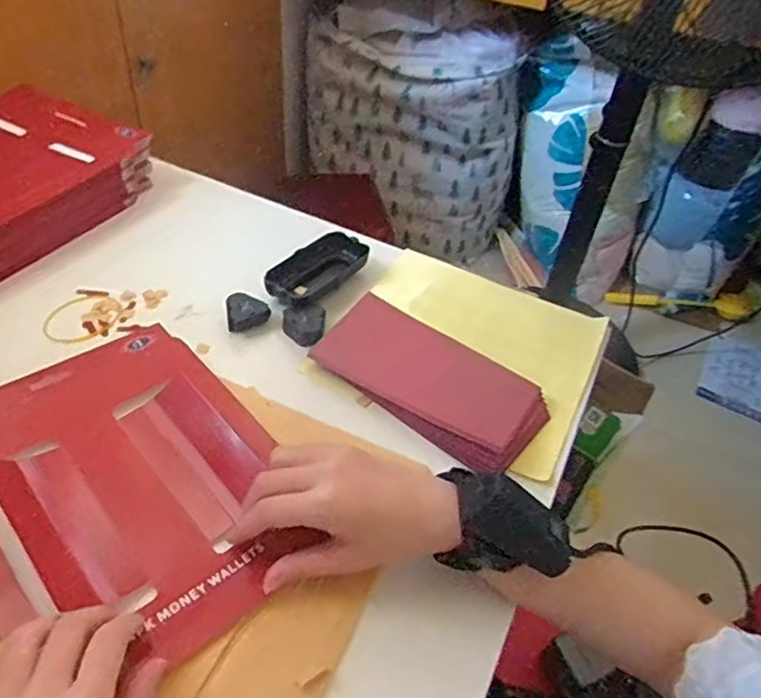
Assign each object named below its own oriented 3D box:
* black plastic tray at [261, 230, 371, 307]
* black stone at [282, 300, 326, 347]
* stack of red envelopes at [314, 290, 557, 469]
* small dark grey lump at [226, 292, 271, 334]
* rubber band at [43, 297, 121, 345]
[{"bbox_3d":[-0.060,-0.079,0.598,0.051,0.019,0.110,31,49,23],"label":"black plastic tray"},{"bbox_3d":[-0.068,-0.023,0.554,0.037,0.014,0.045,-3,45,-10],"label":"black stone"},{"bbox_3d":[0.041,0.022,0.516,0.190,0.015,0.109,31,49,24],"label":"stack of red envelopes"},{"bbox_3d":[-0.119,-0.034,0.558,0.037,0.015,0.036,-6,45,-13],"label":"small dark grey lump"},{"bbox_3d":[-0.262,-0.027,0.544,0.058,0.004,0.066,18,45,12],"label":"rubber band"}]

